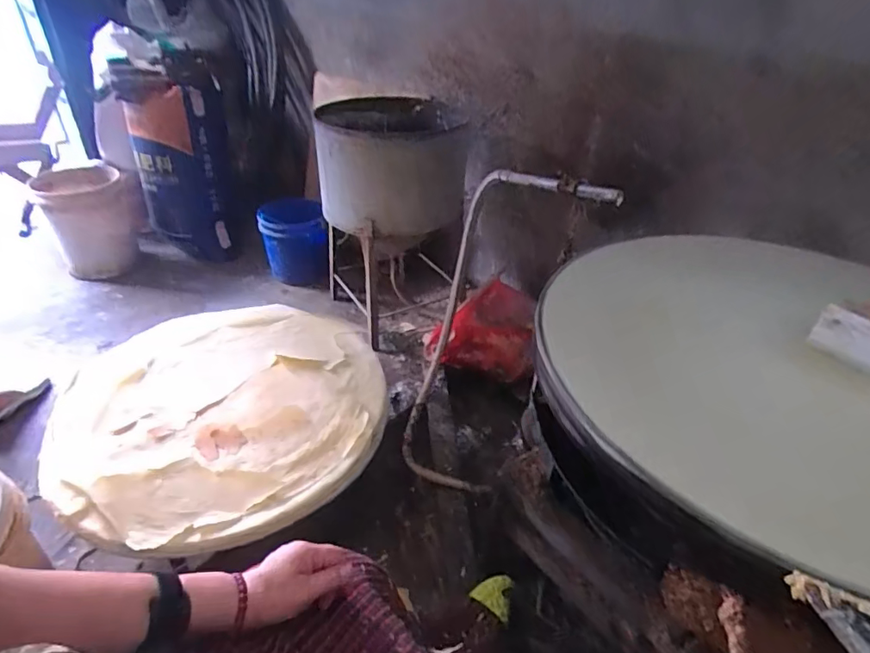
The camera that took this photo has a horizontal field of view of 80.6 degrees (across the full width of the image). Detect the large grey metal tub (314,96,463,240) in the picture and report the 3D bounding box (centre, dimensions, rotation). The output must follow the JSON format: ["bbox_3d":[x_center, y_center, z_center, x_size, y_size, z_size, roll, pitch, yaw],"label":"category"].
[{"bbox_3d":[-0.153,-0.512,1.625,0.414,0.354,0.525,-3,36,-8],"label":"large grey metal tub"}]

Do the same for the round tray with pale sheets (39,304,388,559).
[{"bbox_3d":[-0.492,0.175,1.201,0.713,0.072,0.726,2,36,-1],"label":"round tray with pale sheets"}]

